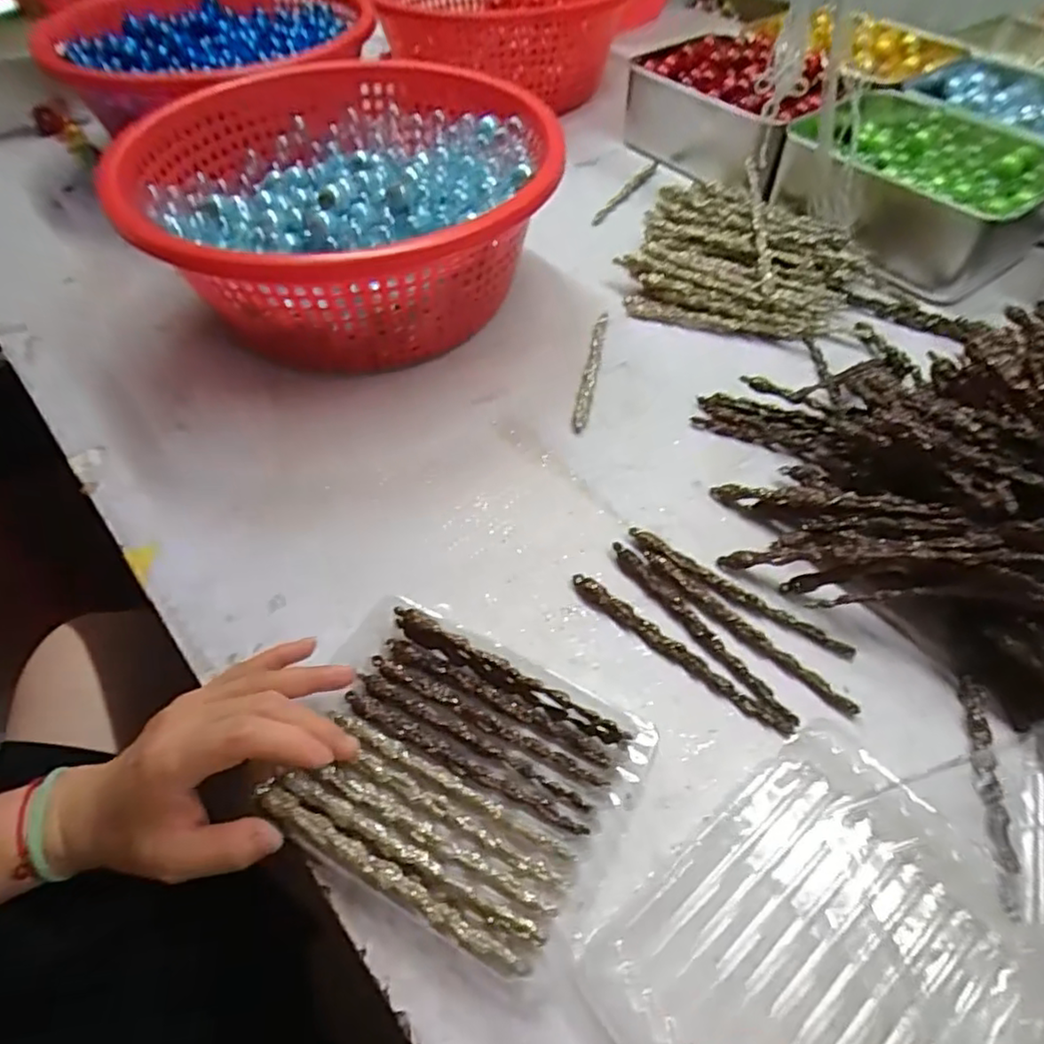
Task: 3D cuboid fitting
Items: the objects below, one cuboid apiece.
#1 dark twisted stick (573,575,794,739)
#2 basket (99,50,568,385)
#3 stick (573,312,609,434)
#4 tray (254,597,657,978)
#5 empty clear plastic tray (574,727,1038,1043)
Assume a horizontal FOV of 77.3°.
[{"bbox_3d":[0.094,0.078,0.397,0.150,0.005,0.012,35,61,23],"label":"dark twisted stick"},{"bbox_3d":[-0.152,-0.271,0.589,0.336,0.142,0.352,-11,54,-7],"label":"basket"},{"bbox_3d":[0.059,-0.130,0.563,0.012,0.013,0.145,10,54,8],"label":"stick"},{"bbox_3d":[-0.033,0.129,0.351,0.172,0.027,0.147,22,57,16],"label":"tray"},{"bbox_3d":[0.132,0.200,0.291,0.175,0.021,0.144,-31,59,-21],"label":"empty clear plastic tray"}]

